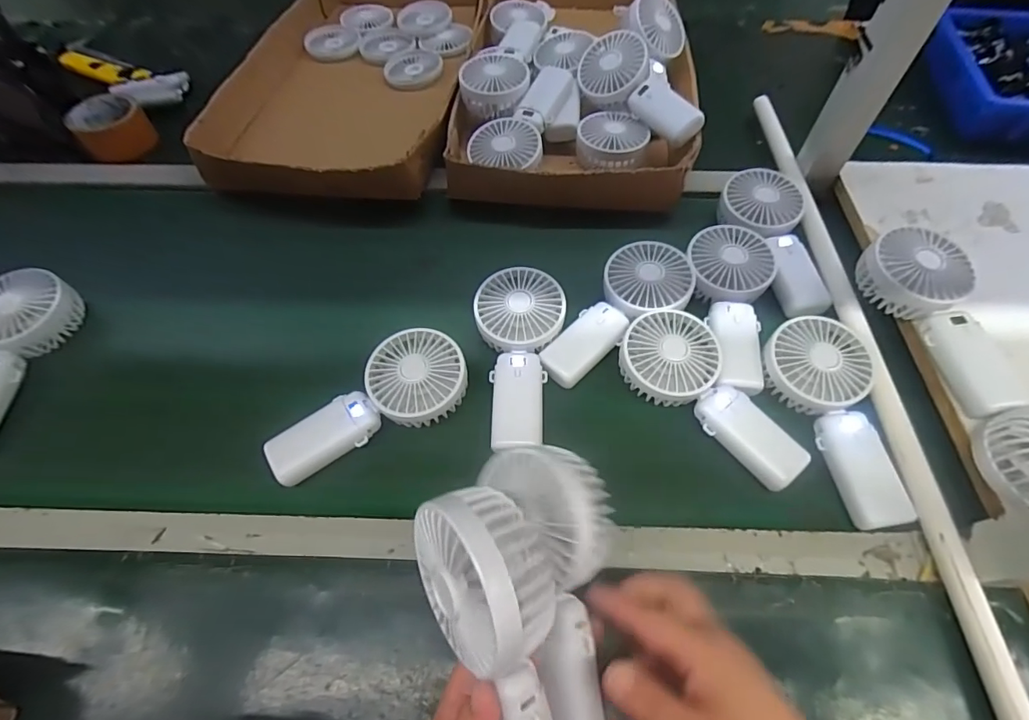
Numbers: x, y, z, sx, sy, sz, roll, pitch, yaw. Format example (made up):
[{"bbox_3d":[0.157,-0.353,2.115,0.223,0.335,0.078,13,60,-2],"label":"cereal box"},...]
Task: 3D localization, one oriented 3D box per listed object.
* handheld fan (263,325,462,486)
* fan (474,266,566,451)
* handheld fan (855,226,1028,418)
[{"bbox_3d":[-0.132,0.034,0.434,0.178,0.031,0.086,-23,59,-11],"label":"handheld fan"},{"bbox_3d":[0.004,-0.006,0.461,0.083,0.042,0.174,0,58,3],"label":"fan"},{"bbox_3d":[0.389,-0.038,0.435,0.083,0.053,0.176,-14,58,-6],"label":"handheld fan"}]

